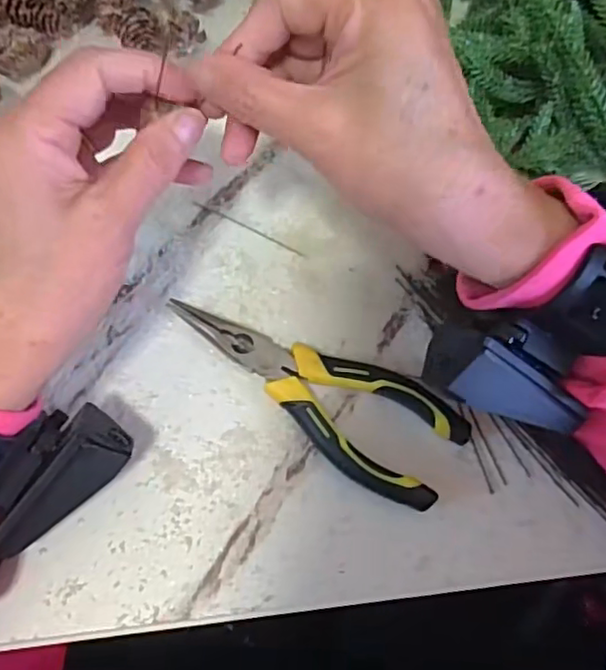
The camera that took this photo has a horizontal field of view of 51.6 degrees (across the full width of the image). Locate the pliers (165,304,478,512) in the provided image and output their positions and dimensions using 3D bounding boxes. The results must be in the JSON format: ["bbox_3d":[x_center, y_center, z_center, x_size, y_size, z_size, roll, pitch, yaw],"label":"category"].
[{"bbox_3d":[0.004,0.026,0.314,0.153,0.017,0.054,31,73,8],"label":"pliers"}]

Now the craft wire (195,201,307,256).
[{"bbox_3d":[-0.030,-0.060,0.347,0.071,0.004,0.004,27,72,7],"label":"craft wire"}]

